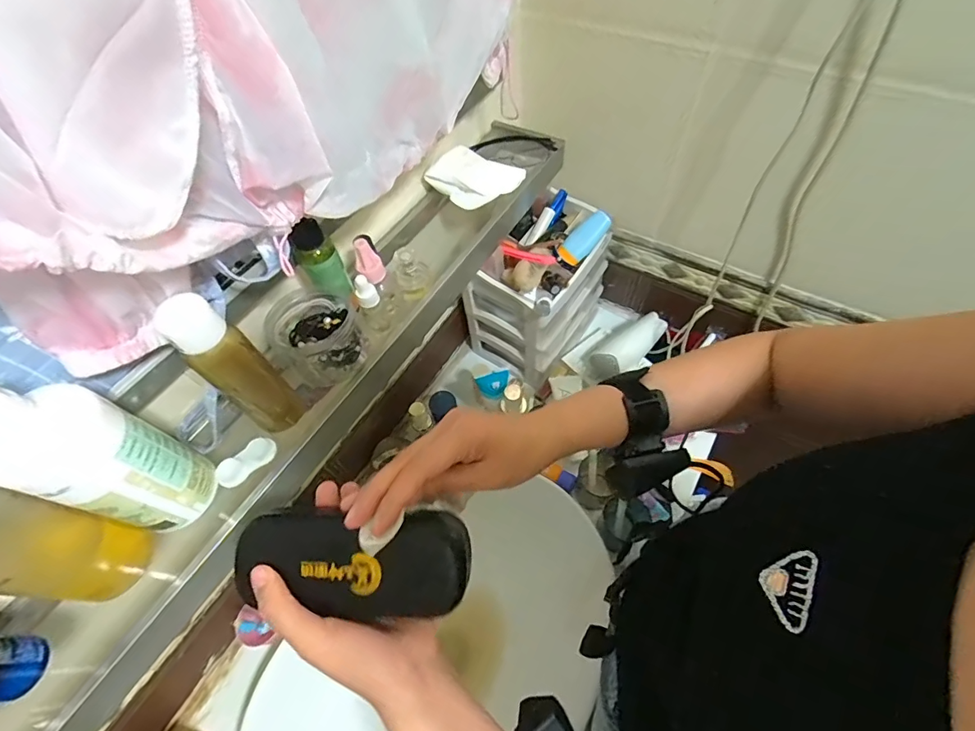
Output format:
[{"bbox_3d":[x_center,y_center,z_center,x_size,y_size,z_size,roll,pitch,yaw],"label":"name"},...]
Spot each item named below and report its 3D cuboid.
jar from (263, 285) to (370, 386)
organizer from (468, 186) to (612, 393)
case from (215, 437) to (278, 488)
[{"bbox_3d":[-0.168,-0.031,0.445,0.077,0.065,0.079,-2,58,3],"label":"jar"},{"bbox_3d":[0.102,-0.141,0.833,0.164,0.280,0.241,35,66,22],"label":"organizer"},{"bbox_3d":[-0.222,0.088,0.413,0.054,0.011,0.022,-38,63,-18],"label":"case"}]

